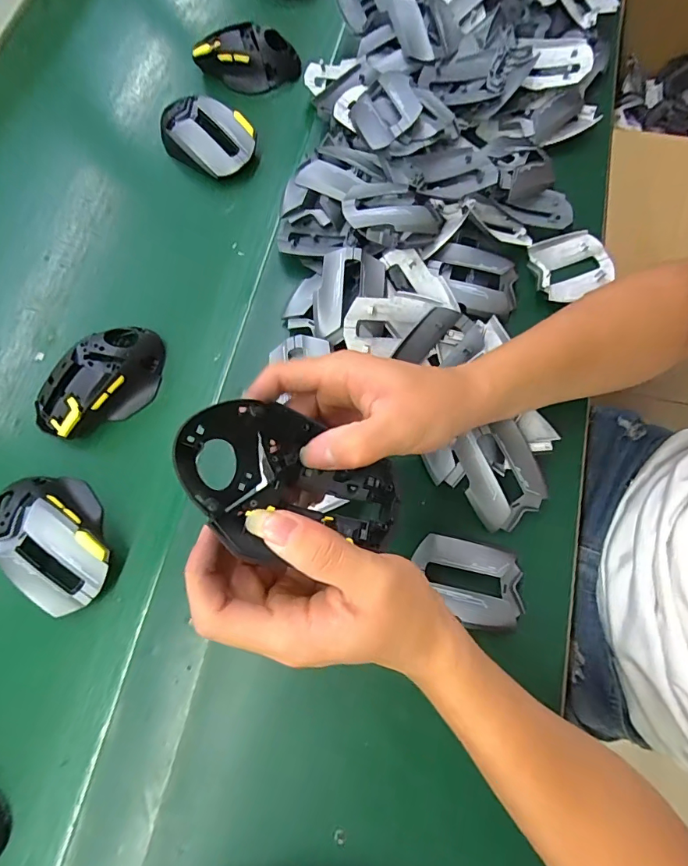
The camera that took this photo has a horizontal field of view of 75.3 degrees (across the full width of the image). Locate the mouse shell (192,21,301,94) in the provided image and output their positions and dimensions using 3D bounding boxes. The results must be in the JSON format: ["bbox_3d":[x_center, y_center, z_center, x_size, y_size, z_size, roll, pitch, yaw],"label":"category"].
[{"bbox_3d":[-0.106,-0.411,0.488,0.107,0.044,0.046,17,73,8],"label":"mouse shell"}]

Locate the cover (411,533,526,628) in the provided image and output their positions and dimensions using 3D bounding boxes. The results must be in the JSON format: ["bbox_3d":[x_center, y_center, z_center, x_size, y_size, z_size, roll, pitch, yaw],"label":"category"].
[{"bbox_3d":[0.090,0.107,0.323,0.078,0.014,0.055,11,73,6],"label":"cover"}]

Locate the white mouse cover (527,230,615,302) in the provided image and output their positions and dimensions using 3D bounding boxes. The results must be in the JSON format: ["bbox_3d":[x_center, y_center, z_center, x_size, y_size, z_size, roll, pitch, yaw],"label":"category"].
[{"bbox_3d":[0.205,-0.151,0.402,0.074,0.014,0.058,-21,72,-5],"label":"white mouse cover"}]

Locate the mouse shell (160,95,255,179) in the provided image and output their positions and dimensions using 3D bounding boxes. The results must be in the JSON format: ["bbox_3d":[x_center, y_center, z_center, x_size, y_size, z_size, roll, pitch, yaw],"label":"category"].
[{"bbox_3d":[-0.136,-0.297,0.450,0.092,0.043,0.065,41,78,14],"label":"mouse shell"}]

